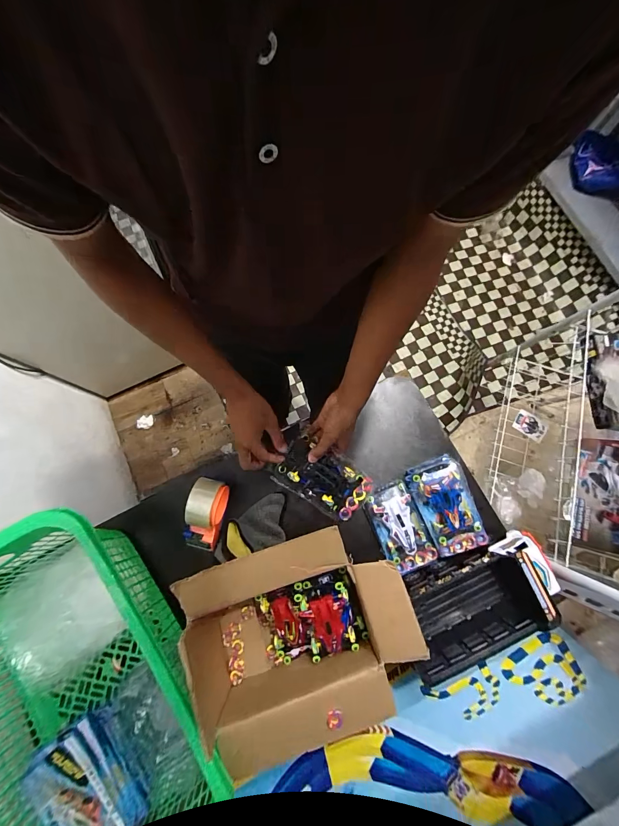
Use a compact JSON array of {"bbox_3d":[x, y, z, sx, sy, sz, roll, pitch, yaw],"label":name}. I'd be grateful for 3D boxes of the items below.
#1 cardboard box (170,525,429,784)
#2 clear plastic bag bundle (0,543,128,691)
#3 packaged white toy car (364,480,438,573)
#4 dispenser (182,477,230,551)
[{"bbox_3d":[-0.008,0.375,0.577,0.335,0.174,0.299,-19,78,-5],"label":"cardboard box"},{"bbox_3d":[-0.483,0.394,0.623,0.182,0.062,0.198,-32,79,-8],"label":"clear plastic bag bundle"},{"bbox_3d":[0.182,0.235,0.682,0.096,0.034,0.165,-21,78,-5],"label":"packaged white toy car"},{"bbox_3d":[-0.207,0.199,0.652,0.061,0.076,0.134,15,77,3],"label":"dispenser"}]

